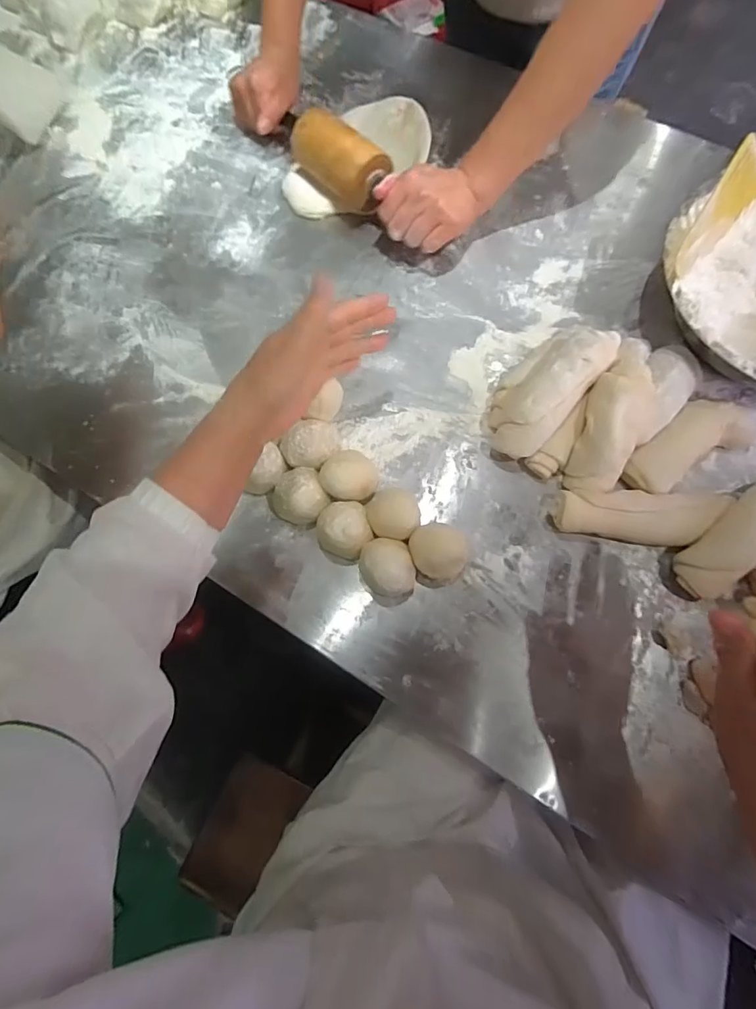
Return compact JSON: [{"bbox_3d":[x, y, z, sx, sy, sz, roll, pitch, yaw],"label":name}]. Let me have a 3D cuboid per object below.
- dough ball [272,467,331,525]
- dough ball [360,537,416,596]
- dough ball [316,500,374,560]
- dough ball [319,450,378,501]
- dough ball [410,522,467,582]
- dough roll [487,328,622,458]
[{"bbox_3d":[-0.079,-0.007,0.500,0.053,0.050,0.054,-1,74,2],"label":"dough ball"},{"bbox_3d":[0.010,0.063,0.474,0.051,0.059,0.051,-1,74,3],"label":"dough ball"},{"bbox_3d":[-0.033,0.027,0.488,0.051,0.053,0.057,-18,74,-2],"label":"dough ball"},{"bbox_3d":[-0.029,-0.026,0.503,0.055,0.052,0.044,4,74,3],"label":"dough ball"},{"bbox_3d":[0.059,0.048,0.482,0.056,0.047,0.048,26,76,9],"label":"dough ball"},{"bbox_3d":[0.173,-0.125,0.510,0.077,0.078,0.152,39,79,12],"label":"dough roll"}]

